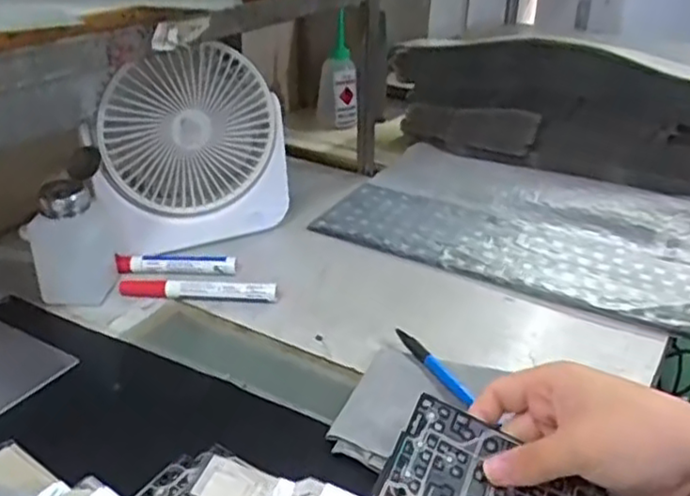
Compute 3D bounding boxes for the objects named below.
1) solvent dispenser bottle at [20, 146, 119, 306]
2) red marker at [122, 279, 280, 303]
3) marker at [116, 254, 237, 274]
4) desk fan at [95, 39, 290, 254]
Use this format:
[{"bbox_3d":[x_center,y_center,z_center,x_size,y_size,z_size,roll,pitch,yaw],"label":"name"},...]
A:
[{"bbox_3d":[-0.237,-0.015,0.581,0.050,0.118,0.063,-1,28,1],"label":"solvent dispenser bottle"},{"bbox_3d":[-0.131,0.038,0.592,0.139,0.019,0.017,1,28,3],"label":"red marker"},{"bbox_3d":[-0.158,0.016,0.628,0.111,0.018,0.013,-1,28,0],"label":"marker"},{"bbox_3d":[-0.150,-0.098,0.650,0.184,0.189,0.072,-13,30,-22],"label":"desk fan"}]

